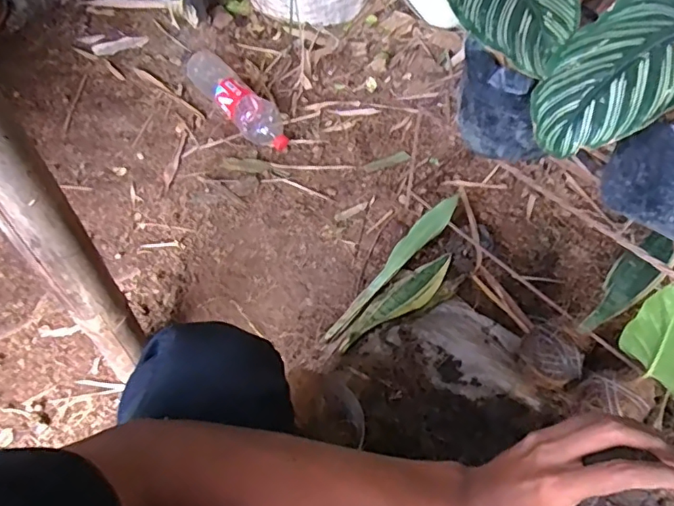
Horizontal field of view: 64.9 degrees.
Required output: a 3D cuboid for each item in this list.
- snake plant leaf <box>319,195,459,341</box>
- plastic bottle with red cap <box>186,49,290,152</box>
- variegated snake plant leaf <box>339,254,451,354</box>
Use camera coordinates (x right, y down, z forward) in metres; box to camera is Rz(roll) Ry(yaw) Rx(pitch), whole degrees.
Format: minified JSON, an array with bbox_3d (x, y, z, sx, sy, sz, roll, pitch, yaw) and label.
[{"bbox_3d":[0.092,0.027,0.916,0.048,0.033,0.326,39,80,23],"label":"snake plant leaf"},{"bbox_3d":[-0.222,-0.353,1.192,0.102,0.077,0.325,-34,62,-21],"label":"plastic bottle with red cap"},{"bbox_3d":[0.109,0.084,0.916,0.257,0.012,0.058,-38,64,-20],"label":"variegated snake plant leaf"}]

